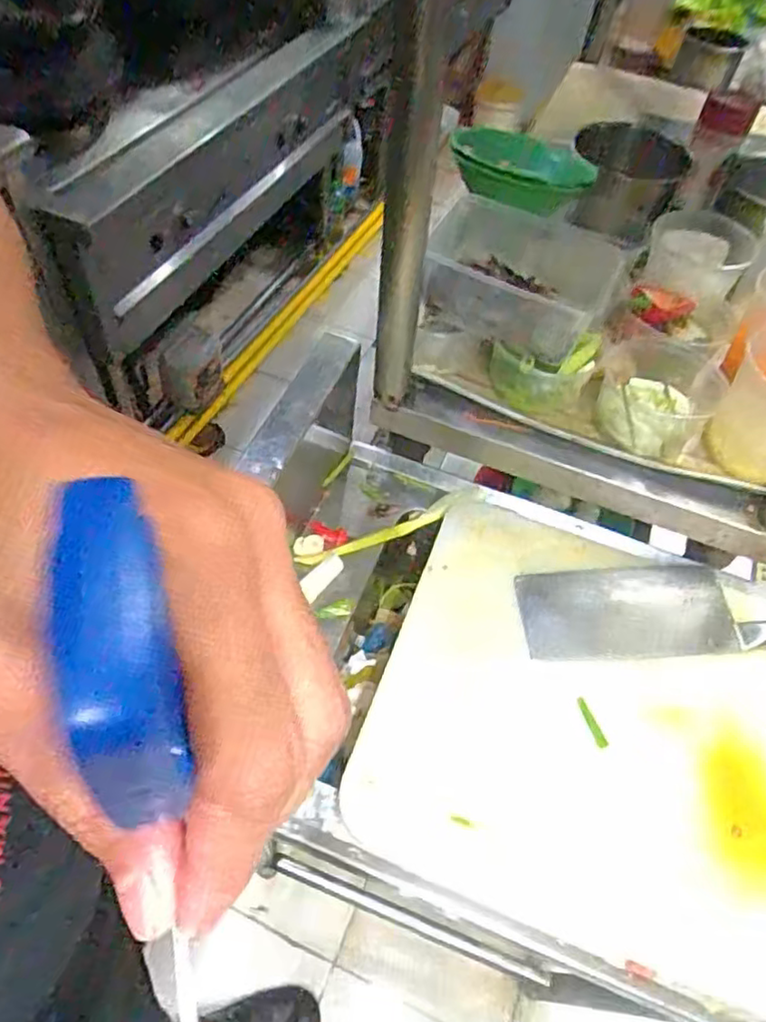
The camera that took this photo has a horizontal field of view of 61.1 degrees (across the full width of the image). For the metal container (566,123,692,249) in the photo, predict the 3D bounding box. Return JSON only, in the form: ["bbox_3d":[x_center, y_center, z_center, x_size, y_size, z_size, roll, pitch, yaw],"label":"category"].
[{"bbox_3d":[0.266,-0.365,0.726,0.112,0.078,0.115,8,53,0],"label":"metal container"}]

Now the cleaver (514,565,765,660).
[{"bbox_3d":[0.284,0.088,0.619,0.310,0.023,0.094,-1,54,-6],"label":"cleaver"}]

